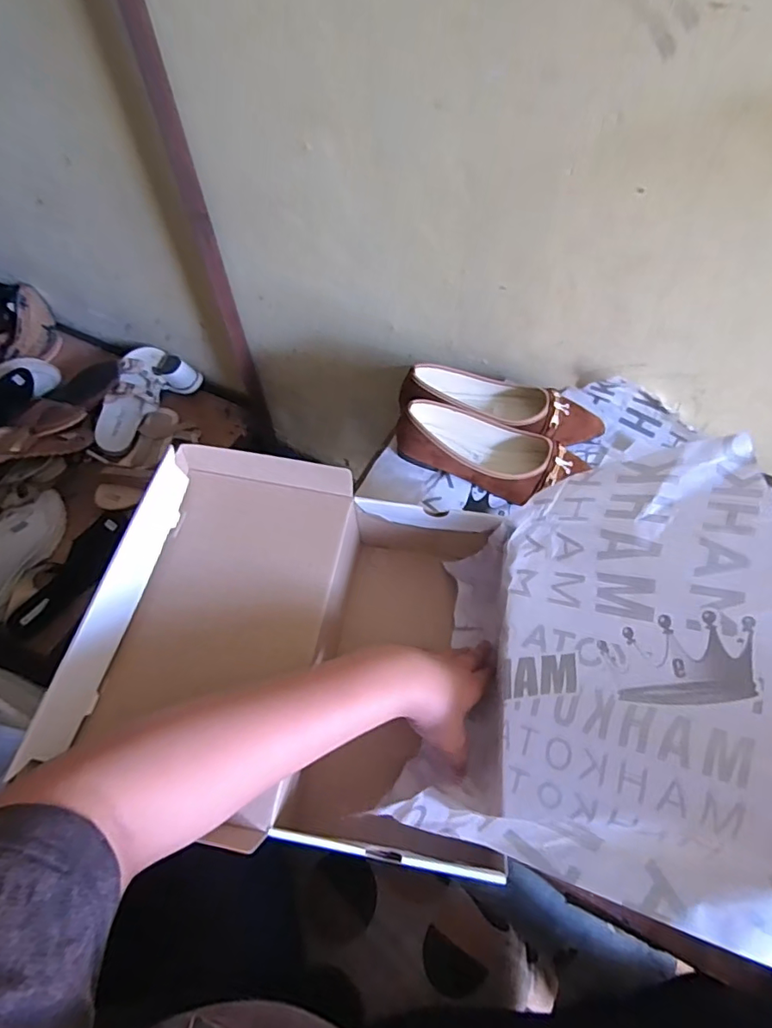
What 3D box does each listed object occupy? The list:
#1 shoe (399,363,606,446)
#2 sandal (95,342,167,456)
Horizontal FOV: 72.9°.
[{"bbox_3d":[0.142,-0.140,0.635,0.242,0.055,0.106,7,57,7],"label":"shoe"},{"bbox_3d":[-0.480,-0.226,0.997,0.080,0.061,0.242,11,73,10],"label":"sandal"}]

